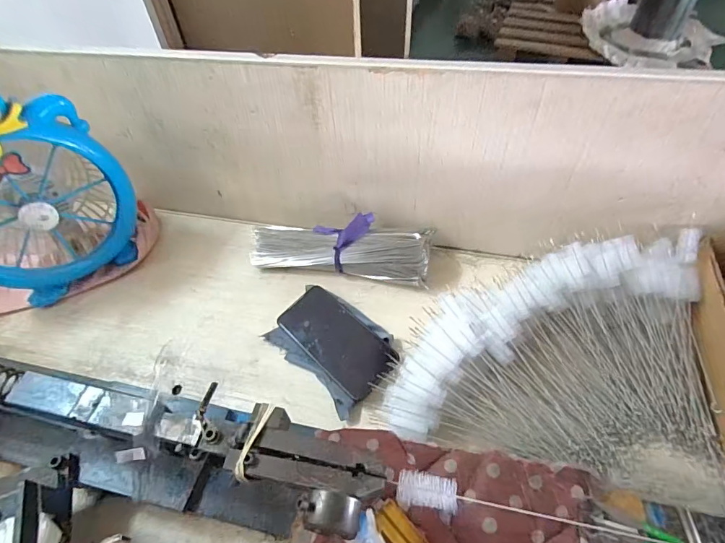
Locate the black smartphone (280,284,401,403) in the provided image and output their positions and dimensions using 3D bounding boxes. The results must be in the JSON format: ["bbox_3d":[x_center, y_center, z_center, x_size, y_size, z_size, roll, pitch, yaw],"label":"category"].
[{"bbox_3d":[-0.035,0.086,0.520,0.164,0.010,0.074,38,76,26],"label":"black smartphone"}]

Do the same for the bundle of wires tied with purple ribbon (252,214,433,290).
[{"bbox_3d":[-0.031,-0.039,0.591,0.259,0.065,0.087,8,54,12],"label":"bundle of wires tied with purple ribbon"}]

